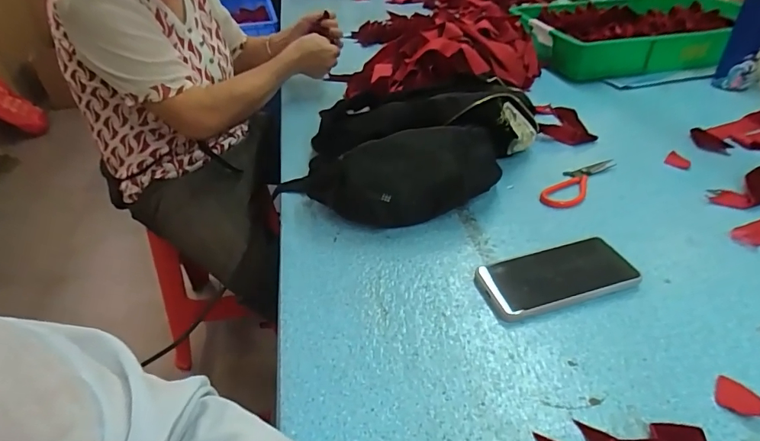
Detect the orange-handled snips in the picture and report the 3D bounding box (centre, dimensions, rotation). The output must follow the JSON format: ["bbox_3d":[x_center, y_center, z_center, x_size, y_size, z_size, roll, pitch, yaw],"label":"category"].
[{"bbox_3d":[0.291,-0.060,0.657,0.050,0.005,0.162,28,48,35],"label":"orange-handled snips"}]

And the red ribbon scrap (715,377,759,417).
[{"bbox_3d":[0.305,0.150,0.378,0.034,0.004,0.032,-3,37,2],"label":"red ribbon scrap"}]

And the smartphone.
[{"bbox_3d":[0.193,0.062,0.496,0.163,0.013,0.080,-11,38,-9],"label":"smartphone"}]

